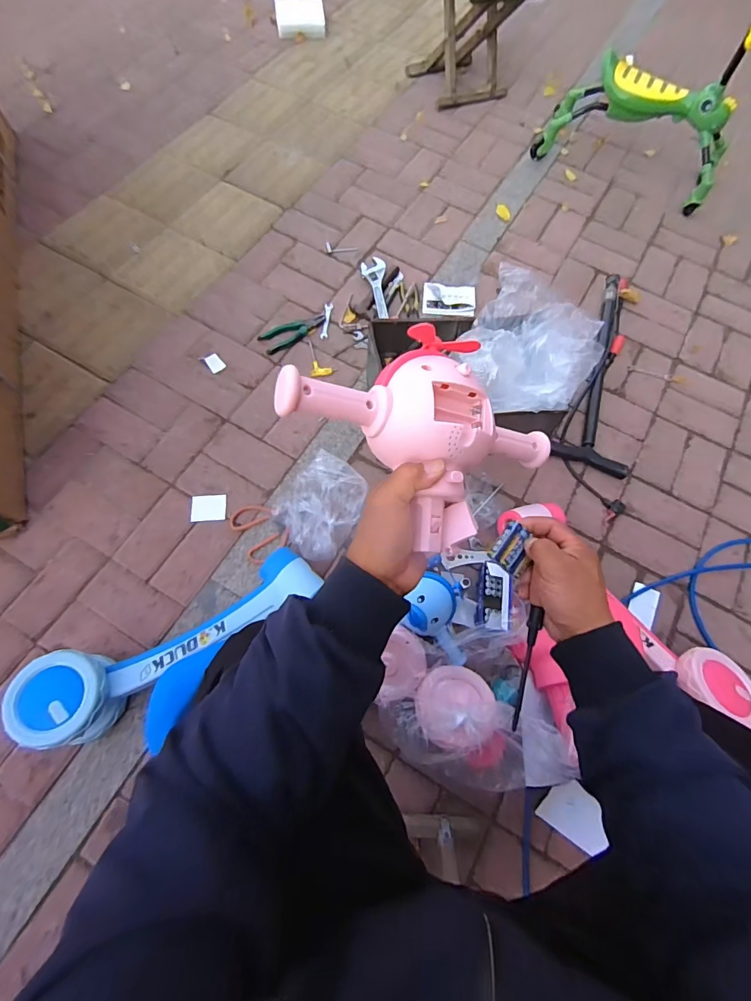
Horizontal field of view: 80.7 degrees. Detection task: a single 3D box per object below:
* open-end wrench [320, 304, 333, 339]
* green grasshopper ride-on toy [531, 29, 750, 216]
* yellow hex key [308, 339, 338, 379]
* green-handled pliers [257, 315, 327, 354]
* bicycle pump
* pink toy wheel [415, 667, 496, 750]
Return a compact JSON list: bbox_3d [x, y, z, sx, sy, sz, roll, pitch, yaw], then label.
[{"bbox_3d":[-0.132,-0.490,1.199,0.023,0.009,0.114,6,72,0],"label":"open-end wrench"},{"bbox_3d":[0.799,-1.155,1.239,0.529,0.406,0.266,29,71,7],"label":"green grasshopper ride-on toy"},{"bbox_3d":[-0.144,-0.373,1.152,0.069,0.019,0.123,-13,73,-6],"label":"yellow hex key"},{"bbox_3d":[-0.217,-0.451,1.170,0.186,0.020,0.068,-37,76,-15],"label":"green-handled pliers"},{"bbox_3d":[0.607,-0.341,1.137,0.169,0.034,0.596,20,70,4],"label":"bicycle pump"},{"bbox_3d":[0.142,0.362,0.775,0.133,0.047,0.136,5,39,-4],"label":"pink toy wheel"}]

